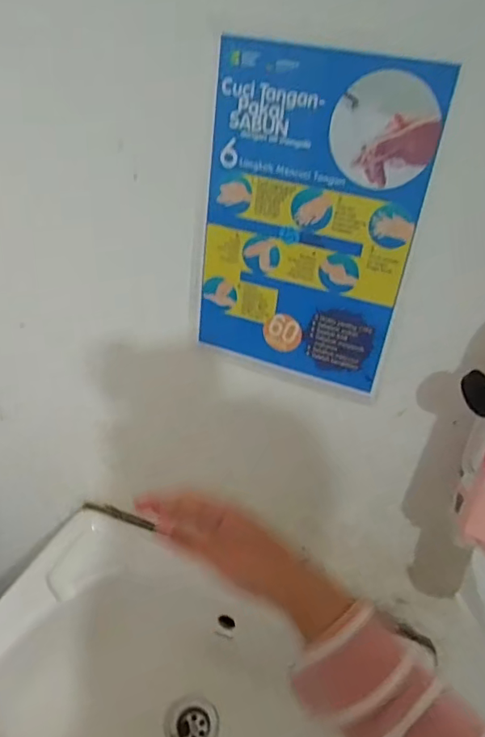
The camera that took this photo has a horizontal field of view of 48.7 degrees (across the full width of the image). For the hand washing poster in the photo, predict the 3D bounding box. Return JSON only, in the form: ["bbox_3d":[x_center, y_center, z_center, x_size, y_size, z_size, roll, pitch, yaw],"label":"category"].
[{"bbox_3d":[0.056,-0.123,0.485,0.190,0.285,0.011,15,29,15],"label":"hand washing poster"}]

